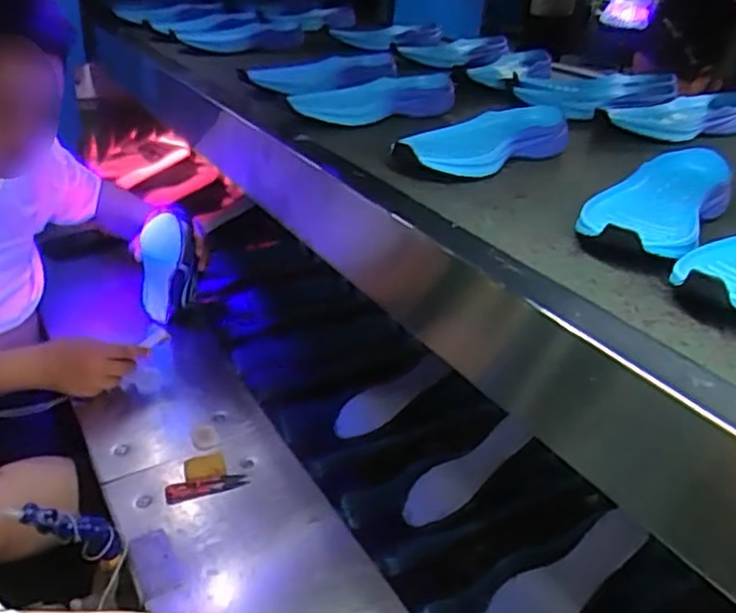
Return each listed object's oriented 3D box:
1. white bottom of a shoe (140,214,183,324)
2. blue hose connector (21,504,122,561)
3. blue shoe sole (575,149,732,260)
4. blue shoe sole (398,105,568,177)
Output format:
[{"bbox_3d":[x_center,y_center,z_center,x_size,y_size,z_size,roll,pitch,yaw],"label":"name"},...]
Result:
[{"bbox_3d":[-0.343,-0.063,1.091,0.061,0.226,0.018,26,43,-1],"label":"white bottom of a shoe"},{"bbox_3d":[-0.302,0.229,0.691,0.106,0.027,0.026,34,17,-27],"label":"blue hose connector"},{"bbox_3d":[0.251,-0.093,0.581,0.097,0.042,0.235,23,33,27],"label":"blue shoe sole"},{"bbox_3d":[0.123,-0.186,0.728,0.237,0.035,0.096,-19,38,-39],"label":"blue shoe sole"}]

